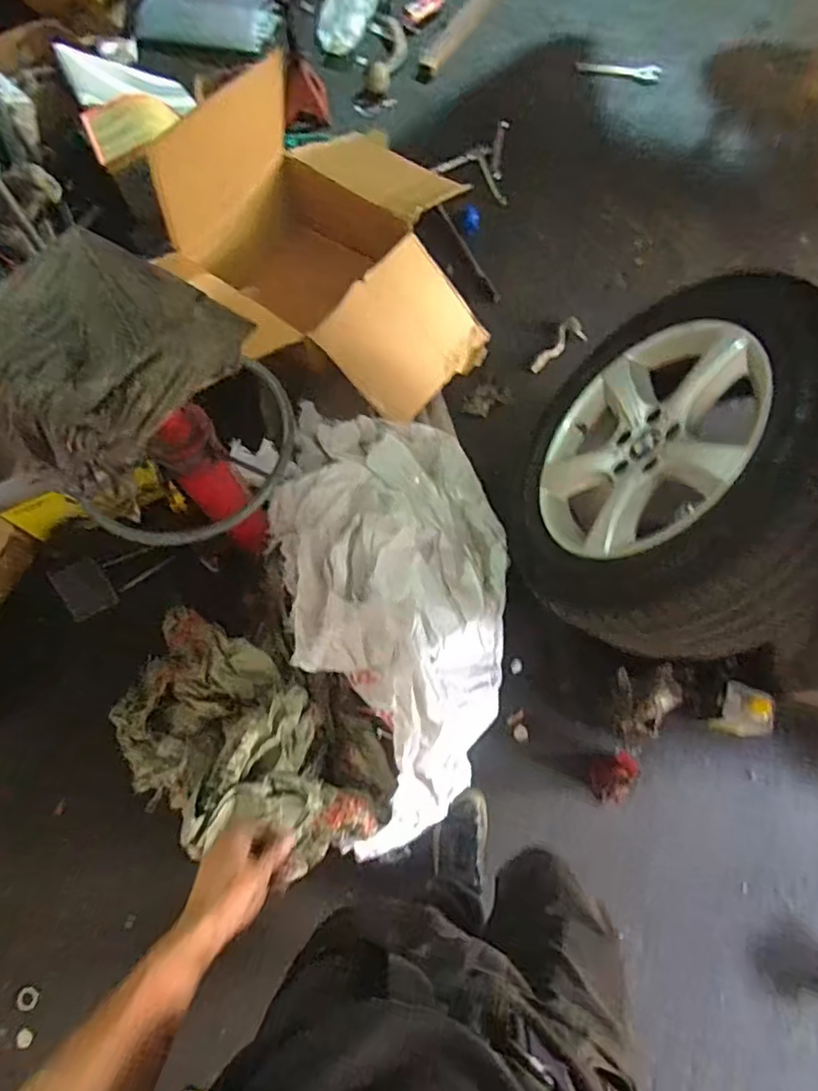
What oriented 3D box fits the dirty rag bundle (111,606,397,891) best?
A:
[{"bbox_3d":[-0.353,0.404,1.230,0.606,0.195,0.409,22,73,10],"label":"dirty rag bundle"}]

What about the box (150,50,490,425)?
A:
[{"bbox_3d":[-0.149,-0.815,1.600,0.761,0.446,0.801,32,75,13],"label":"box"}]

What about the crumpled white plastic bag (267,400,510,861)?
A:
[{"bbox_3d":[-0.012,0.082,1.334,0.511,0.282,0.982,-14,70,-3],"label":"crumpled white plastic bag"}]

